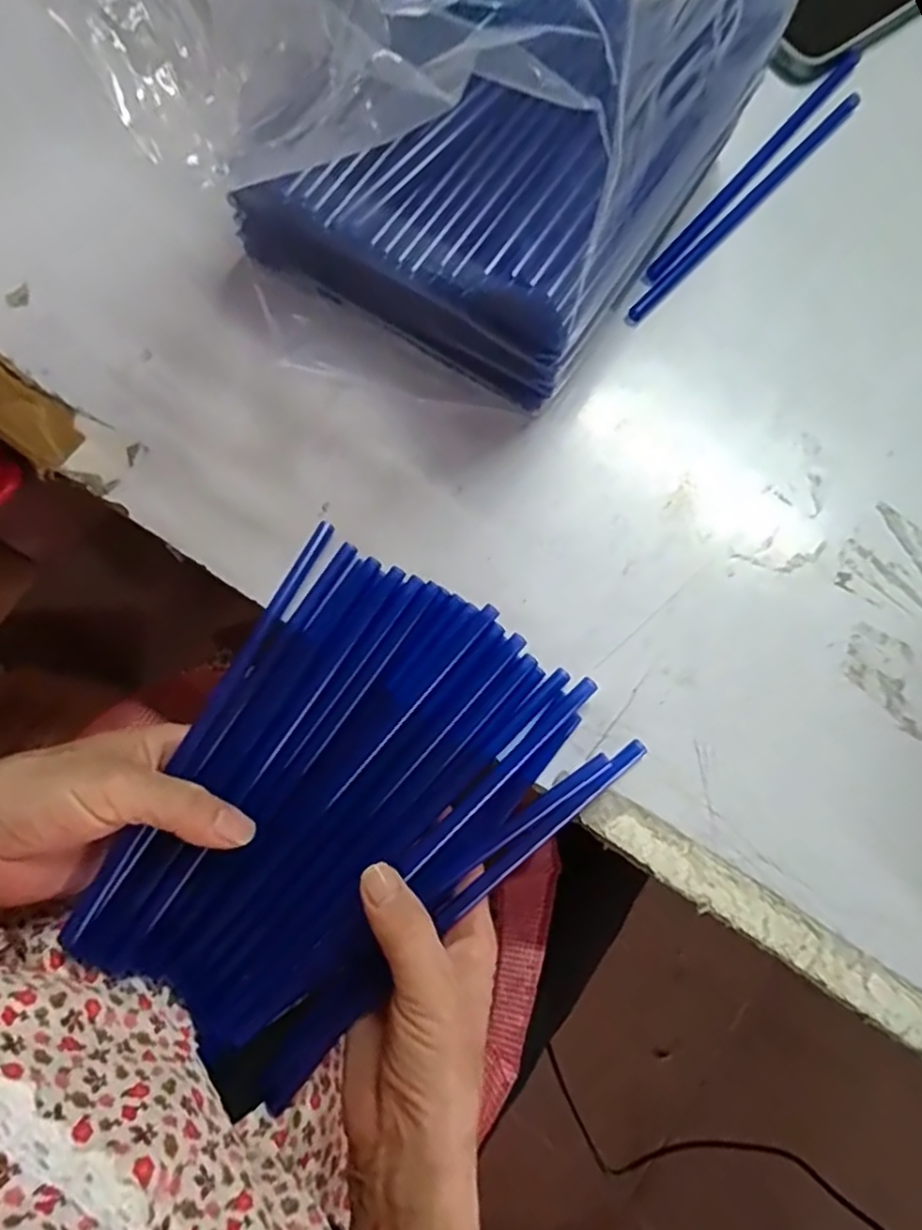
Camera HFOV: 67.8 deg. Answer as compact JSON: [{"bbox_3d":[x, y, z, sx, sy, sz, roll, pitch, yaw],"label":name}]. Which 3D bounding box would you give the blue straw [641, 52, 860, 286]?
[{"bbox_3d":[0.180,-0.276,0.421,0.009,0.006,0.218,40,79,8],"label":"blue straw"}]

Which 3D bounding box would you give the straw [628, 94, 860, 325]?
[{"bbox_3d":[0.174,-0.249,0.417,0.008,0.004,0.219,43,80,9],"label":"straw"}]

